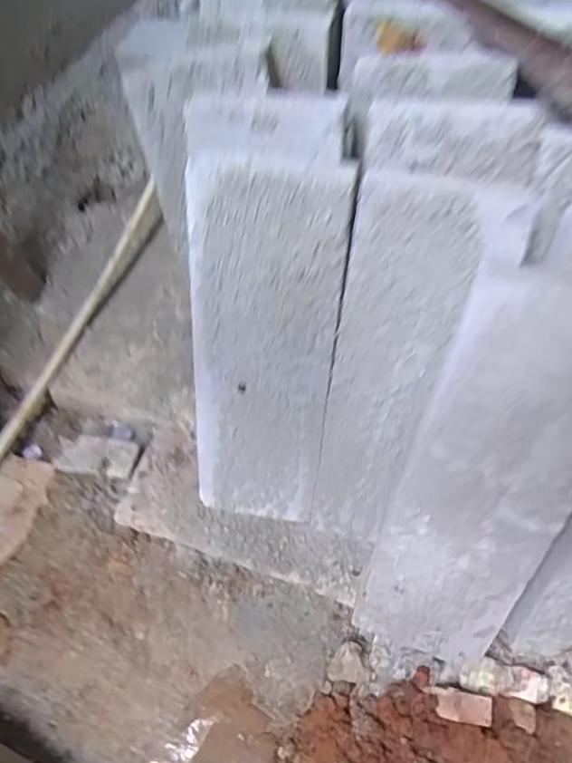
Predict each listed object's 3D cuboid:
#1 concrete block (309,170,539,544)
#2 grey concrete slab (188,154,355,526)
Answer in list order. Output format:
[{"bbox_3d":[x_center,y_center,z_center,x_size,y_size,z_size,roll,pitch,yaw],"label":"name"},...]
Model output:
[{"bbox_3d":[0.148,0.012,0.822,0.180,0.573,0.090,22,36,16],"label":"concrete block"},{"bbox_3d":[-0.034,-0.020,0.846,0.199,0.578,0.060,12,35,11],"label":"grey concrete slab"}]

